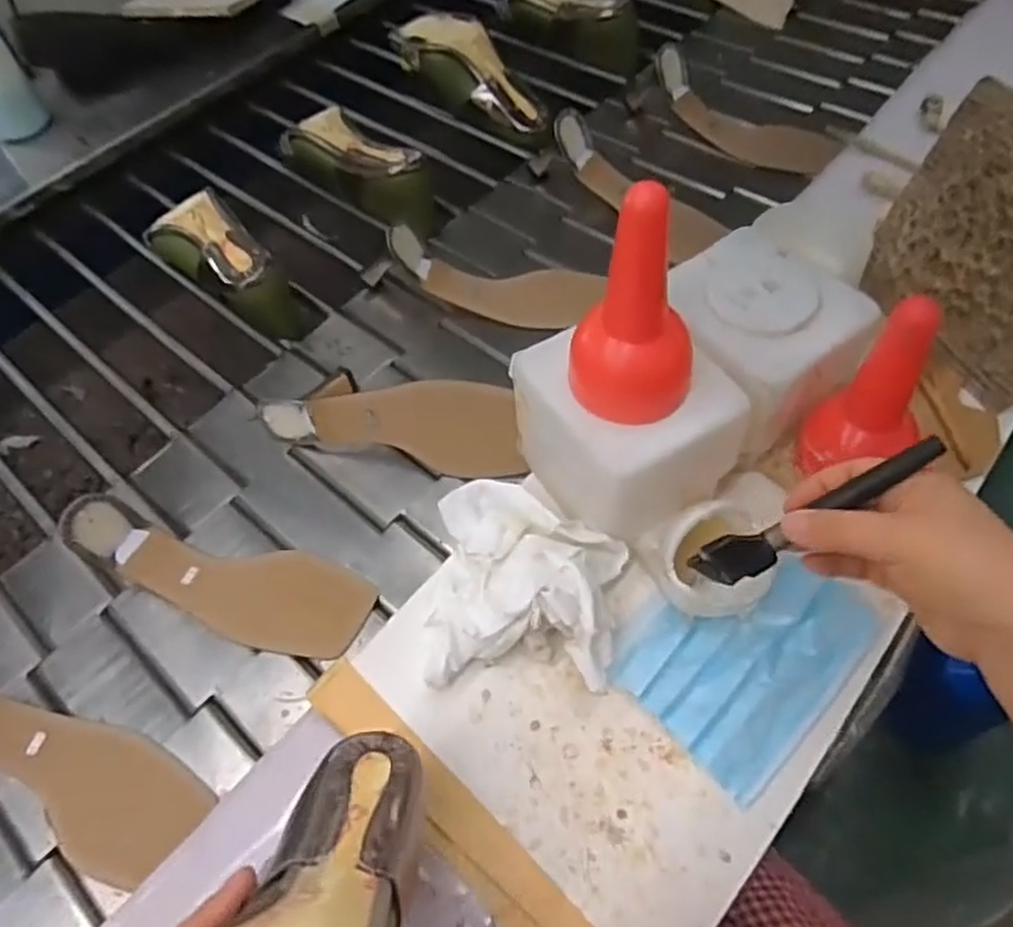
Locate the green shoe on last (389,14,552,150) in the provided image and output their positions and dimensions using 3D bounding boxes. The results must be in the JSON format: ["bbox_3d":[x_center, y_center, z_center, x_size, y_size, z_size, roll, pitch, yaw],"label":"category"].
[{"bbox_3d":[-0.036,-0.463,0.847,0.238,0.069,0.073,42,69,8],"label":"green shoe on last"}]

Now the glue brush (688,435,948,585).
[{"bbox_3d":[0.166,0.028,0.382,0.139,0.021,0.021,-34,56,20],"label":"glue brush"}]

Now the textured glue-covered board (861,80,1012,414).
[{"bbox_3d":[0.348,-0.153,0.503,0.012,0.163,0.169,-16,57,-27],"label":"textured glue-covered board"}]

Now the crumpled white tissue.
[{"bbox_3d":[0.012,0.074,0.459,0.119,0.048,0.133,3,58,7],"label":"crumpled white tissue"}]

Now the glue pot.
[{"bbox_3d":[0.130,0.062,0.448,0.065,0.054,0.060,-2,57,3],"label":"glue pot"}]

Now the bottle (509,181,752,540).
[{"bbox_3d":[0.071,-0.054,0.418,0.094,0.220,0.121,-35,61,-16],"label":"bottle"}]

